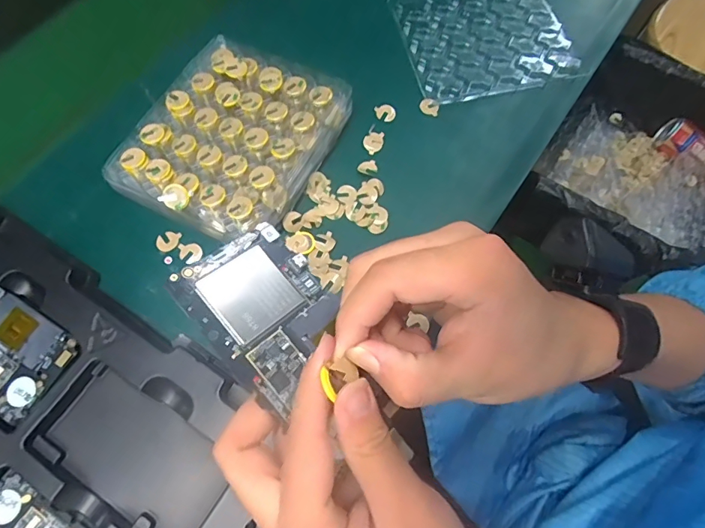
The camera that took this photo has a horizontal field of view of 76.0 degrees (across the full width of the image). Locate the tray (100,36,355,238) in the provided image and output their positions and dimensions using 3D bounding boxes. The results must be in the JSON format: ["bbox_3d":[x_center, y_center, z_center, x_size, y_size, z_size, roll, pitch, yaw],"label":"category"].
[{"bbox_3d":[-0.101,-0.108,0.394,0.148,0.045,0.177,24,70,8],"label":"tray"}]

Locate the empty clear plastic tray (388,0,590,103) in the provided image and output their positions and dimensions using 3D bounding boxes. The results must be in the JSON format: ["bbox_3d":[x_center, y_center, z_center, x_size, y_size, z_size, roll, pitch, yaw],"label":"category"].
[{"bbox_3d":[0.135,-0.235,0.461,0.159,0.021,0.138,-13,69,-7],"label":"empty clear plastic tray"}]

